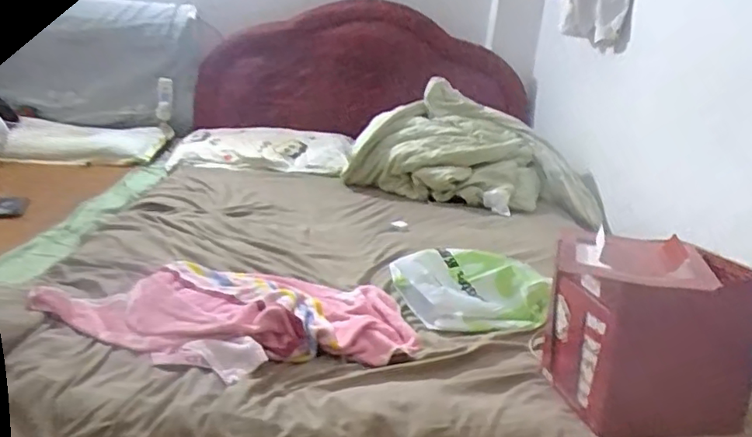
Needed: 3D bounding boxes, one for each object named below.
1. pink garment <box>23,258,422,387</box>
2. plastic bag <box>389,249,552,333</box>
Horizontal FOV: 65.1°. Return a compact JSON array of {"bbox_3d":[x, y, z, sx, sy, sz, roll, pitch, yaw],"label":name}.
[{"bbox_3d":[-0.220,0.161,1.083,0.592,0.054,0.383,11,19,17],"label":"pink garment"},{"bbox_3d":[0.195,0.139,1.211,0.278,0.073,0.215,0,19,-16],"label":"plastic bag"}]

